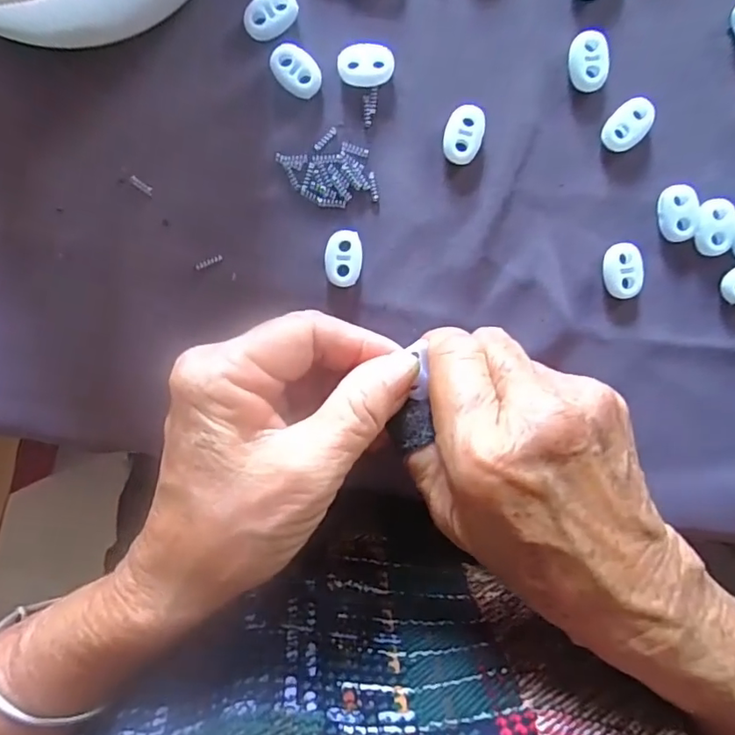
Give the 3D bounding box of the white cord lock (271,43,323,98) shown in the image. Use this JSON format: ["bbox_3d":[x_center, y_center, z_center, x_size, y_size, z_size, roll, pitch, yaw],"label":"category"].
[{"bbox_3d":[-0.028,-0.120,0.223,0.015,0.005,0.022,-41,95,4],"label":"white cord lock"}]

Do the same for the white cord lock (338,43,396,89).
[{"bbox_3d":[-0.001,-0.122,0.224,0.022,0.004,0.016,1,97,-1],"label":"white cord lock"}]

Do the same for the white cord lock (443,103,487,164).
[{"bbox_3d":[0.040,-0.095,0.226,0.016,0.004,0.023,9,97,-2],"label":"white cord lock"}]

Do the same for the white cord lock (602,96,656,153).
[{"bbox_3d":[0.107,-0.099,0.225,0.022,0.005,0.015,-42,95,4],"label":"white cord lock"}]

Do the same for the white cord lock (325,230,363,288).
[{"bbox_3d":[-0.010,-0.045,0.231,0.015,0.005,0.023,6,97,-1],"label":"white cord lock"}]

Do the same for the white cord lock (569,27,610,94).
[{"bbox_3d":[0.089,-0.124,0.223,0.015,0.005,0.023,1,97,0],"label":"white cord lock"}]

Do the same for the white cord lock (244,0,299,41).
[{"bbox_3d":[-0.039,-0.142,0.221,0.023,0.005,0.015,-29,96,3],"label":"white cord lock"}]

